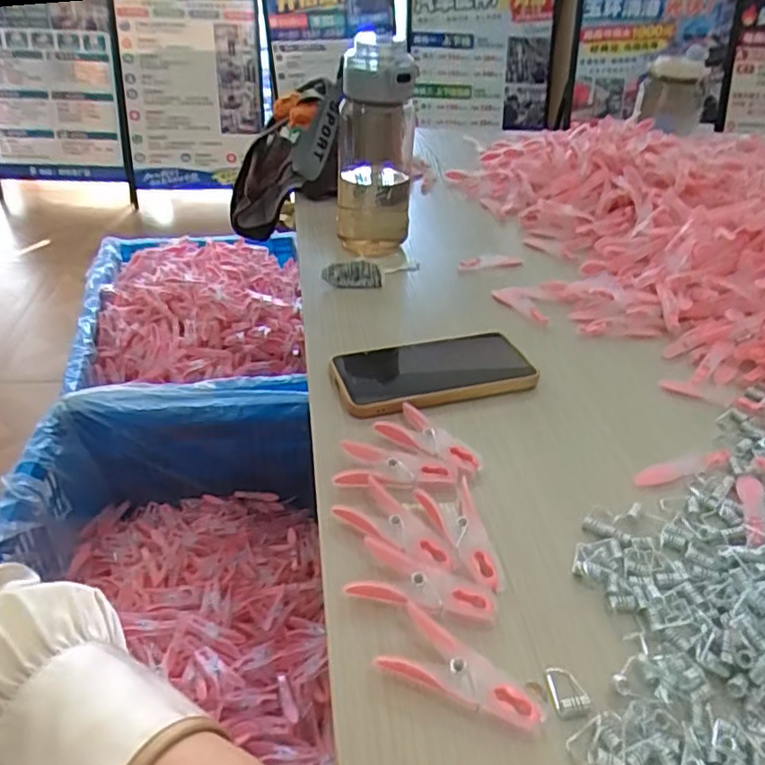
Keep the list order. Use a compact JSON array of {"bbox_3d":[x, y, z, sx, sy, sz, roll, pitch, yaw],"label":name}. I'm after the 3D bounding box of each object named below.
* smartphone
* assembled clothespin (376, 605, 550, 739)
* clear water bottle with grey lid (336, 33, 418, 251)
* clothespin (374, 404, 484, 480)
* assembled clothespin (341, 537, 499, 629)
[{"bbox_3d":[0.039,-0.009,0.511,0.157,0.011,0.078,-12,39,-19],"label":"smartphone"},{"bbox_3d":[0.039,0.137,0.299,0.076,0.013,0.034,22,39,25],"label":"assembled clothespin"},{"bbox_3d":[-0.009,-0.245,0.683,0.086,0.208,0.086,1,35,-2],"label":"clear water bottle with grey lid"},{"bbox_3d":[0.030,0.040,0.435,0.037,0.012,0.079,-21,42,-30],"label":"clothespin"},{"bbox_3d":[0.021,0.109,0.337,0.075,0.014,0.034,15,37,18],"label":"assembled clothespin"}]

